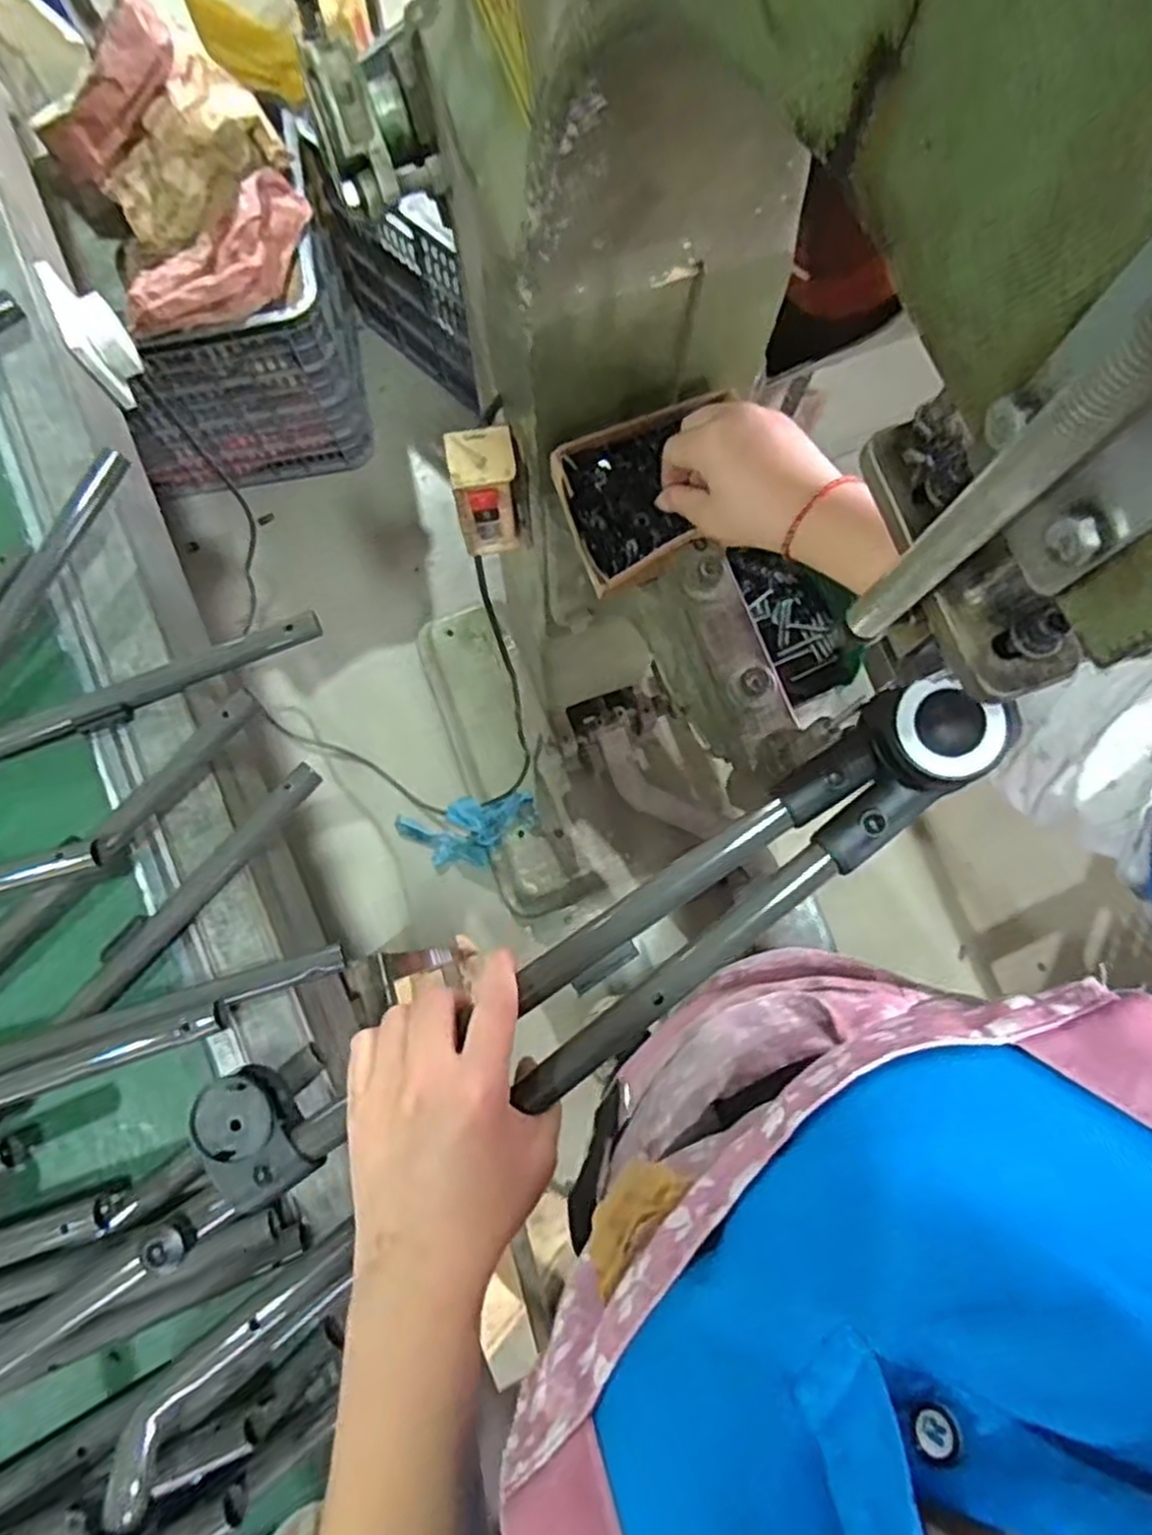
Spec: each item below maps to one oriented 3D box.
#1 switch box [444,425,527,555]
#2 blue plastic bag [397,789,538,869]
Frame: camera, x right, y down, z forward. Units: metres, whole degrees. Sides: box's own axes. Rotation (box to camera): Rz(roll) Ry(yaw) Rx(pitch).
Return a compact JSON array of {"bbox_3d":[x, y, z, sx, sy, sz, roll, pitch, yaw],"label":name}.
[{"bbox_3d":[-0.070,-0.215,0.616,0.053,0.110,0.044,-11,78,-3],"label":"switch box"},{"bbox_3d":[-0.181,0.108,1.326,0.258,0.061,0.120,-22,76,27],"label":"blue plastic bag"}]

